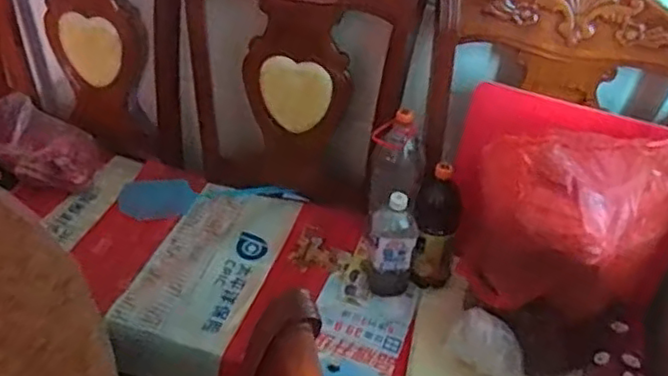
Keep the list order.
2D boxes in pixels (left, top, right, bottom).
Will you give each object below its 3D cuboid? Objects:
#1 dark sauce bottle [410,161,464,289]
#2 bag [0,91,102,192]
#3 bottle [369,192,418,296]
[{"bbox_3d":[0.190,0.076,1.204,0.086,0.253,0.074,9,41,6],"label":"dark sauce bottle"},{"bbox_3d":[-0.671,-0.090,1.404,0.255,0.251,0.108,0,41,-4],"label":"bag"},{"bbox_3d":[0.111,0.109,1.193,0.081,0.221,0.077,6,41,4],"label":"bottle"}]

